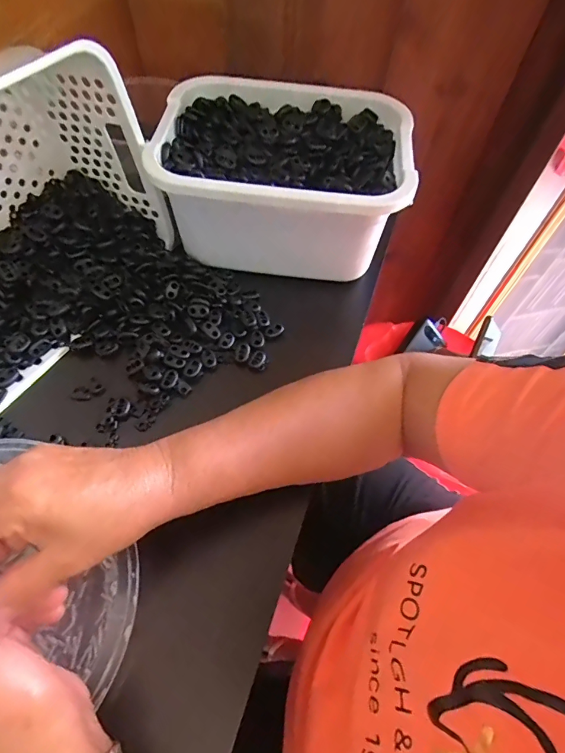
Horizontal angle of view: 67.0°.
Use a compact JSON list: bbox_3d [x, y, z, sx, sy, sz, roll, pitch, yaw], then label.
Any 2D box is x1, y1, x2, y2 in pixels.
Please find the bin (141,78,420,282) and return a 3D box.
[{"bbox_3d":[0.002,-0.214,0.464,0.243,0.115,0.211,7,59,1],"label":"bin"}]

